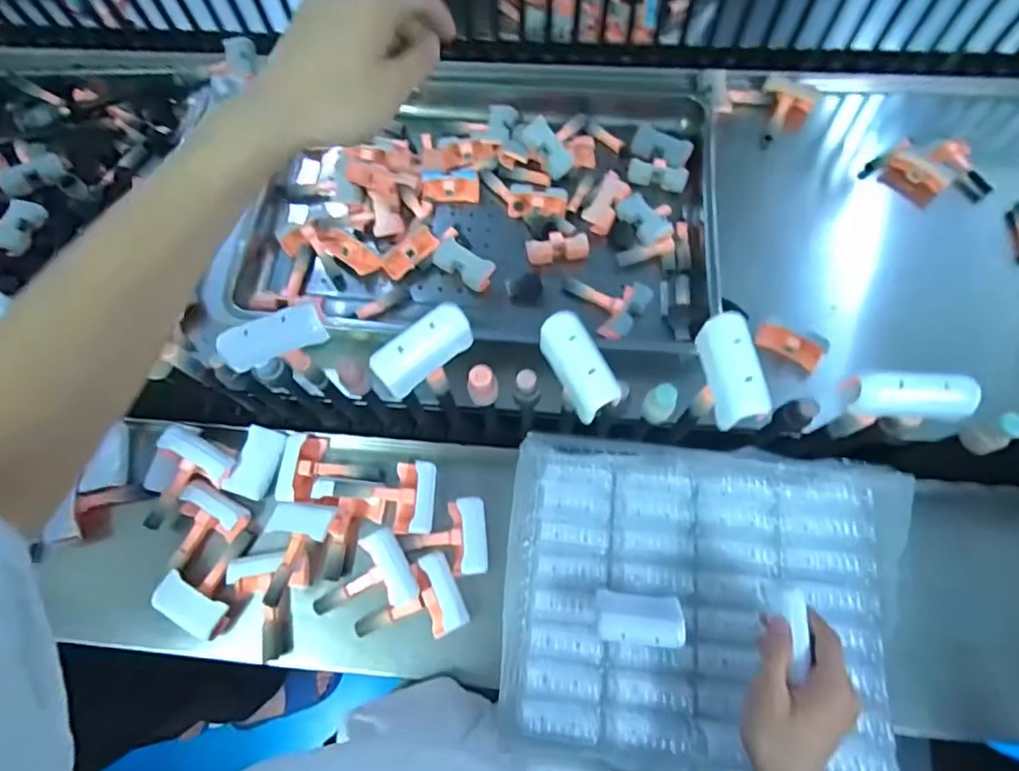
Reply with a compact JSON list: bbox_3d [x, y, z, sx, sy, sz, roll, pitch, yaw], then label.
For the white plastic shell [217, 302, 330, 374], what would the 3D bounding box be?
[{"bbox_3d":[-0.176,-0.036,0.419,0.075,0.025,0.023,-20,72,-6],"label":"white plastic shell"}]

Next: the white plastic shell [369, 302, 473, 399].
[{"bbox_3d":[-0.064,-0.026,0.417,0.077,0.038,0.026,-37,75,-11],"label":"white plastic shell"}]

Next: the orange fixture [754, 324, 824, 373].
[{"bbox_3d":[0.329,-0.047,0.659,0.084,0.017,0.029,24,73,-7],"label":"orange fixture"}]

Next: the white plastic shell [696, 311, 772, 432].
[{"bbox_3d":[0.158,-0.011,0.402,0.027,0.037,0.075,-11,72,-3],"label":"white plastic shell"}]

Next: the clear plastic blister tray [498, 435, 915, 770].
[{"bbox_3d":[0.175,0.195,0.517,0.348,0.049,0.273,5,72,2],"label":"clear plastic blister tray"}]

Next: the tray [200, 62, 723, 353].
[{"bbox_3d":[-0.041,-0.266,0.751,0.613,0.055,0.469,5,72,2],"label":"tray"}]

